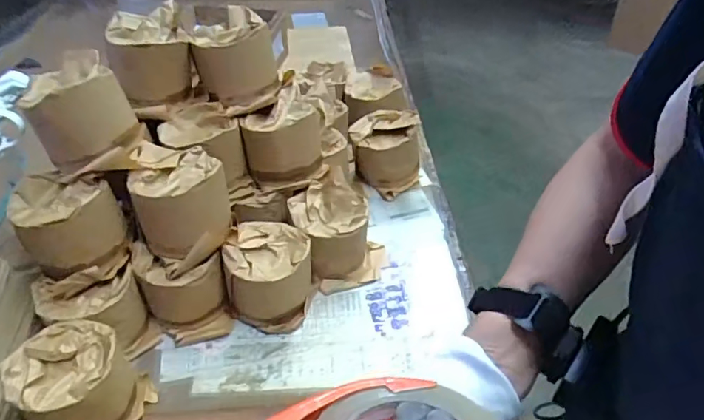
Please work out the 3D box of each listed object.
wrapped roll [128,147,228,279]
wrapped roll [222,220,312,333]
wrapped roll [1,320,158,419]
[{"bbox_3d":[-0.176,-0.004,0.564,0.096,0.087,0.090,-26,46,-27],"label":"wrapped roll"},{"bbox_3d":[-0.091,0.072,0.599,0.091,0.087,0.098,-3,40,-2],"label":"wrapped roll"},{"bbox_3d":[-0.253,0.164,0.497,0.093,0.085,0.096,0,40,0],"label":"wrapped roll"}]

